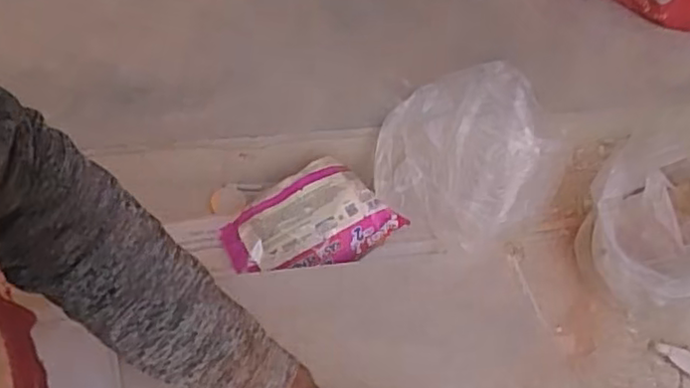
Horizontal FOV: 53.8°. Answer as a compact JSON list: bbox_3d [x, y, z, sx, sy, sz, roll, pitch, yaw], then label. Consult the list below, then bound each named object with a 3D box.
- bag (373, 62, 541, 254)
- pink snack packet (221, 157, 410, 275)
[{"bbox_3d":[0.123,-0.040,0.709,0.142,0.105,0.191,37,57,24],"label":"bag"},{"bbox_3d":[-0.036,0.028,0.680,0.158,0.046,0.098,-25,56,-23],"label":"pink snack packet"}]

